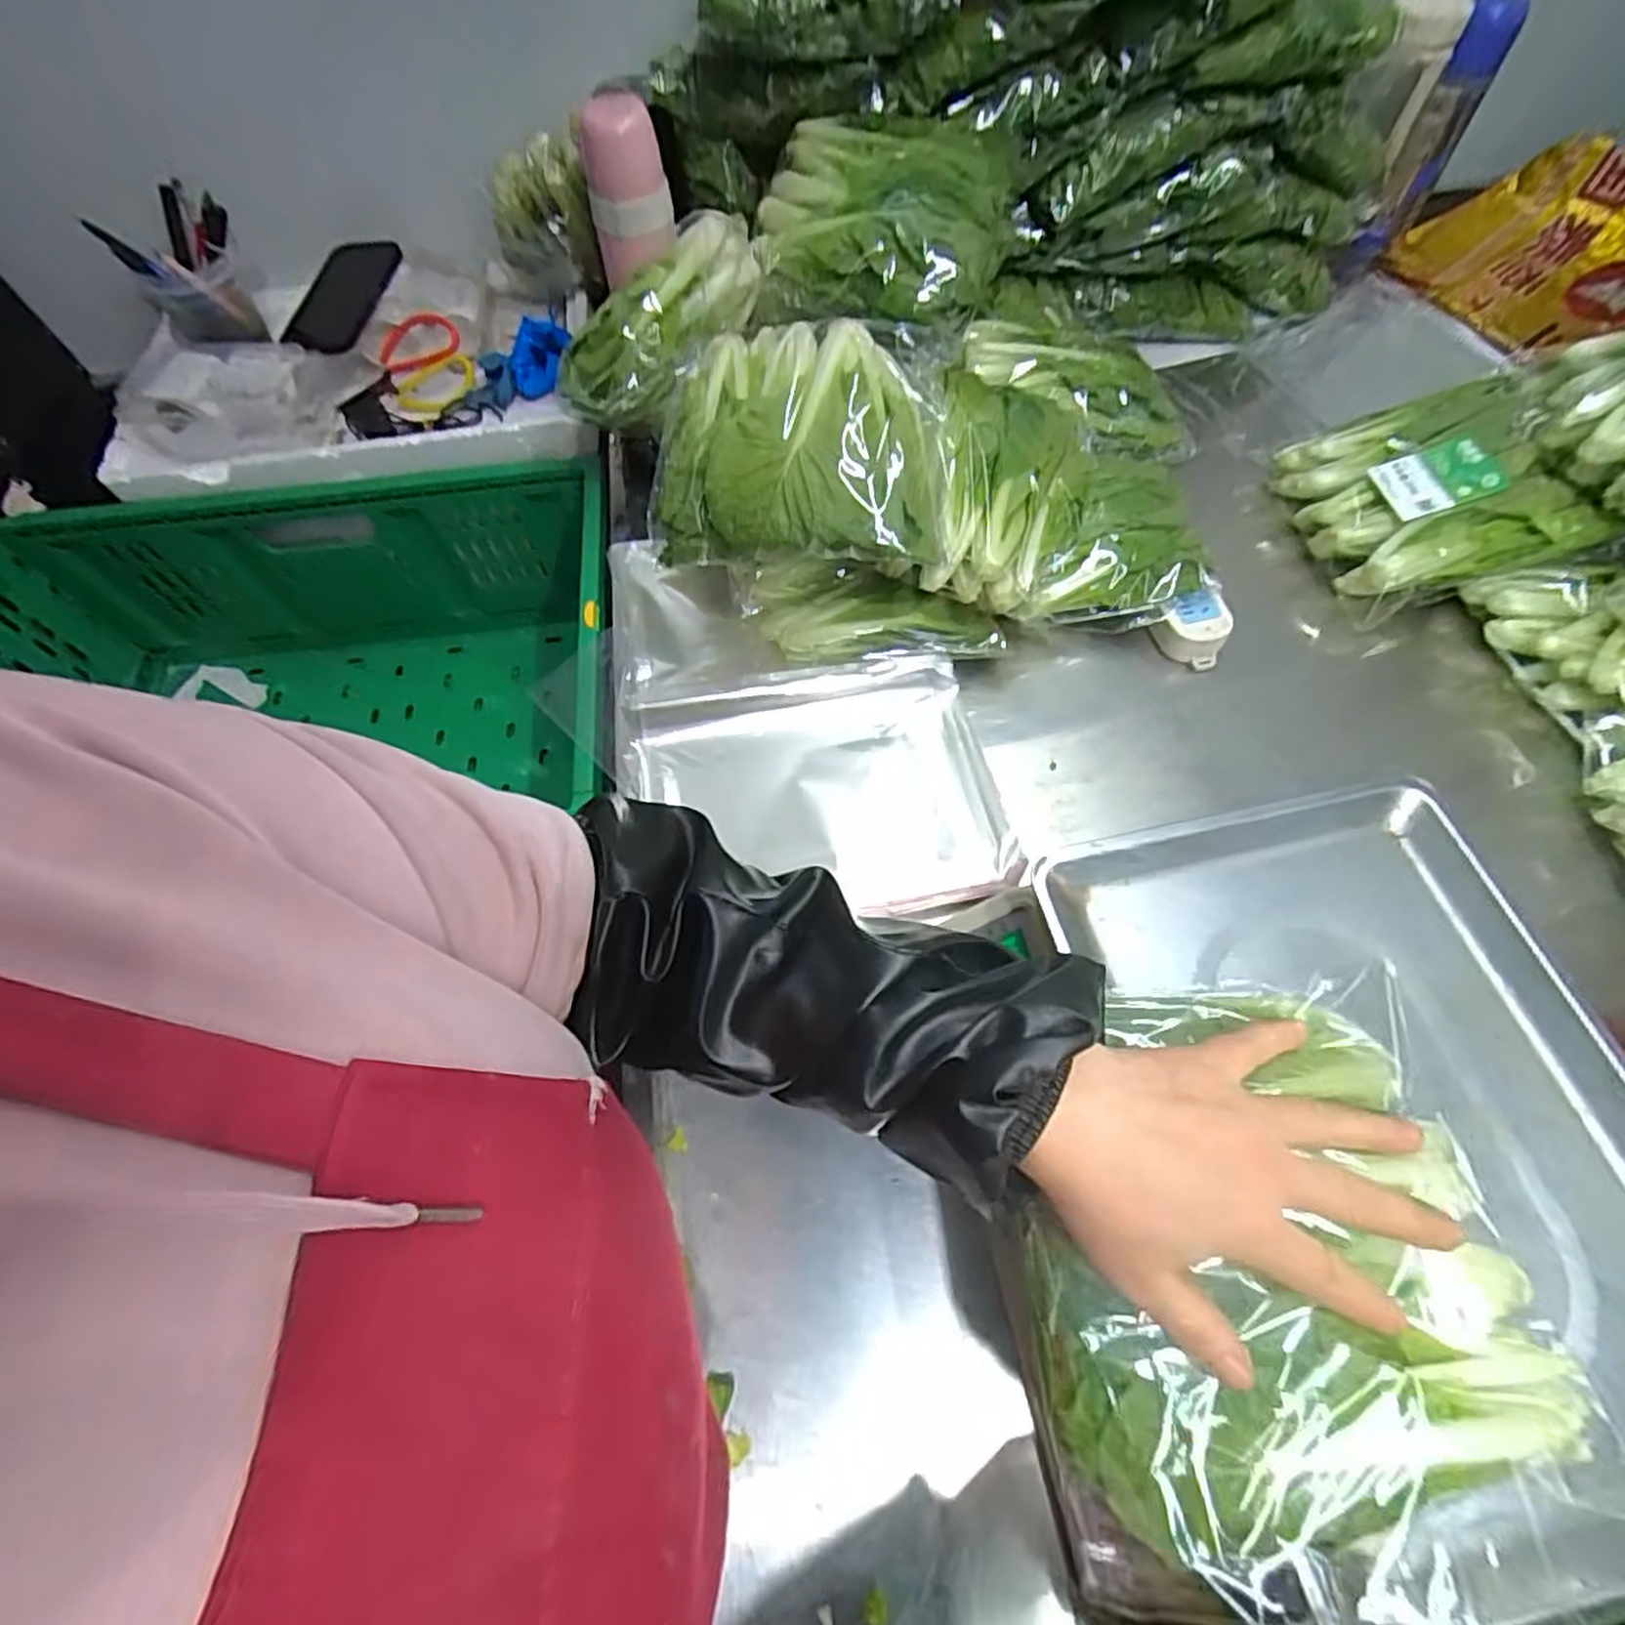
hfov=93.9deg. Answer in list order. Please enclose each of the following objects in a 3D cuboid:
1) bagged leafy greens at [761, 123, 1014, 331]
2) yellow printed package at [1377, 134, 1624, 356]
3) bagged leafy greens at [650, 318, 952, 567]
[{"bbox_3d":[0.057,-0.475,0.603,0.189,0.058,0.192,9,64,7],"label":"bagged leafy greens"},{"bbox_3d":[0.765,-0.592,0.795,0.264,0.089,0.224,-4,63,0],"label":"yellow printed package"},{"bbox_3d":[0.003,-0.261,0.537,0.223,0.073,0.174,4,63,4],"label":"bagged leafy greens"}]

